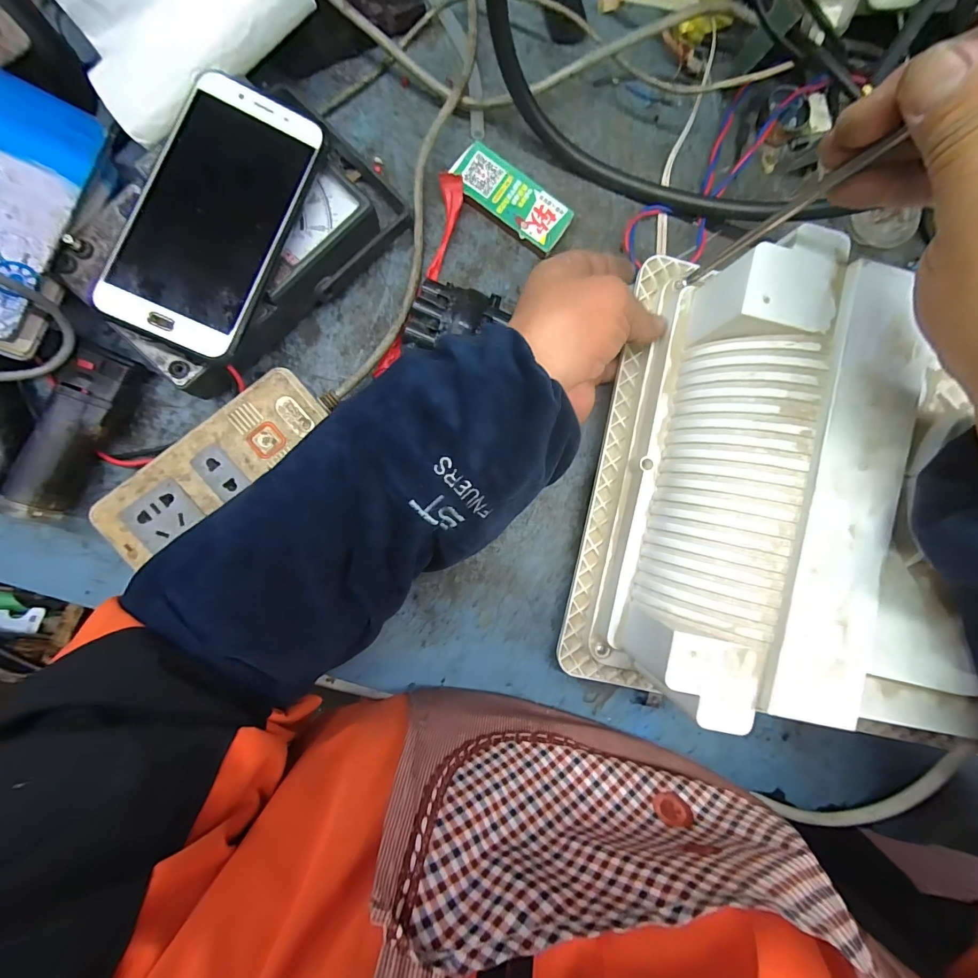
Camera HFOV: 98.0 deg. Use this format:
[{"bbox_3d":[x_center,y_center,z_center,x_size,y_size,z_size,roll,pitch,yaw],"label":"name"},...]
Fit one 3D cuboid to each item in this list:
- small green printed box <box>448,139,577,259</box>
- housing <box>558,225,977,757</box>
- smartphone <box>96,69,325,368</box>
[{"bbox_3d":[0.016,-0.211,0.312,0.089,0.011,0.039,36,85,-3],"label":"small green printed box"},{"bbox_3d":[0.180,0.008,0.258,0.200,0.103,0.266,12,87,-5],"label":"housing"},{"bbox_3d":[-0.157,-0.156,0.241,0.078,0.010,0.151,20,86,-4],"label":"smartphone"}]

